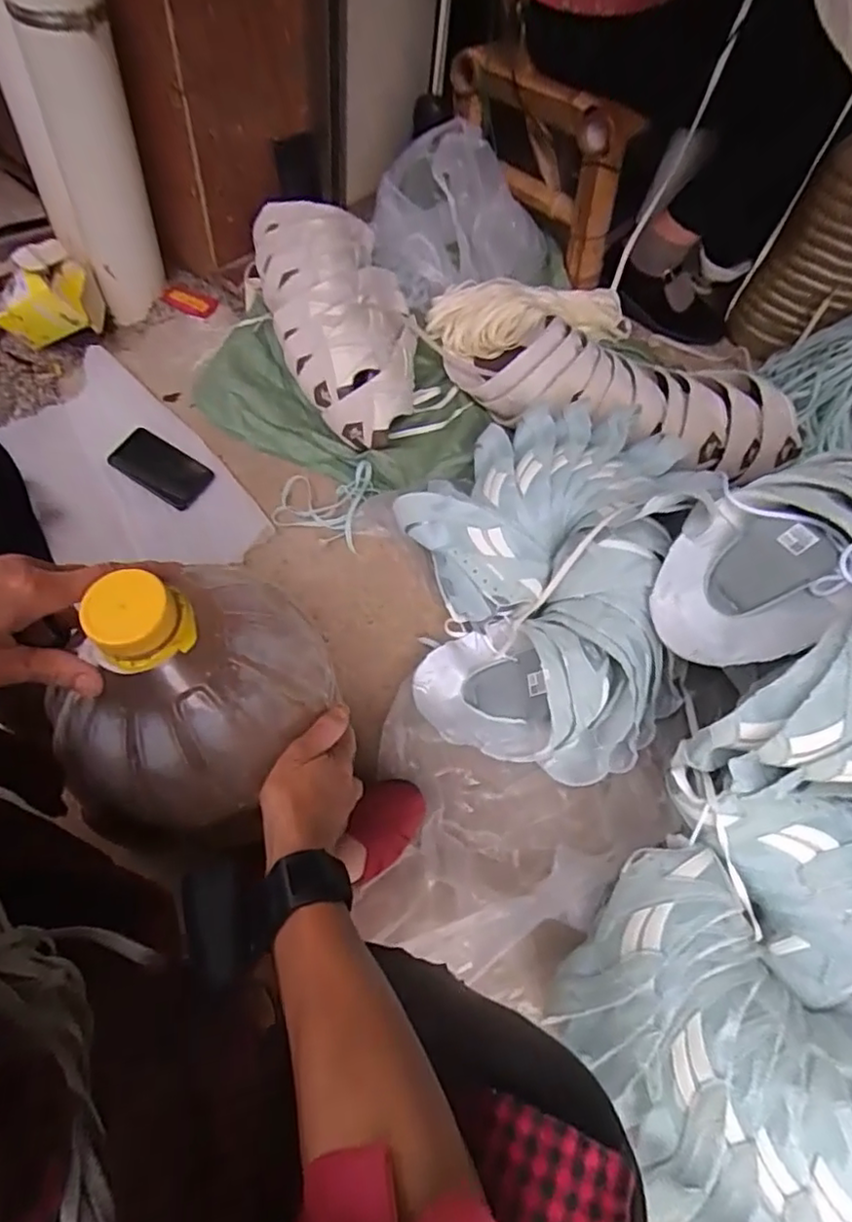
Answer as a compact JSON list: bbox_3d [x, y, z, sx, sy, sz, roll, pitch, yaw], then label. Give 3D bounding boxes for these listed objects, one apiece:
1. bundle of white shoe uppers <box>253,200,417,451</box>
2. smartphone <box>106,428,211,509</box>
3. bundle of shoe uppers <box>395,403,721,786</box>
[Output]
[{"bbox_3d":[-0.117,-0.422,0.877,0.196,0.100,0.384,-17,79,-9],"label":"bundle of white shoe uppers"},{"bbox_3d":[-0.387,-0.207,0.899,0.163,0.016,0.077,31,60,11],"label":"smartphone"},{"bbox_3d":[0.130,-0.043,0.726,0.330,0.188,0.399,12,58,0],"label":"bundle of shoe uppers"}]

